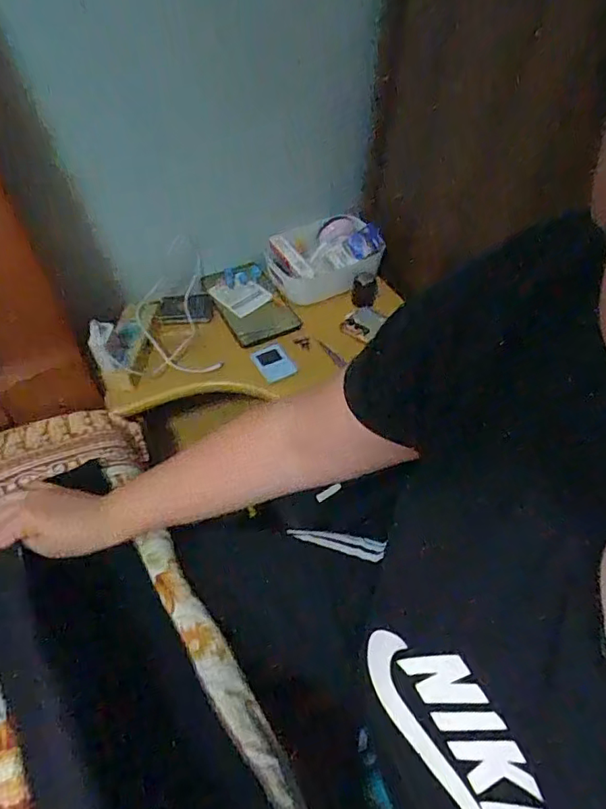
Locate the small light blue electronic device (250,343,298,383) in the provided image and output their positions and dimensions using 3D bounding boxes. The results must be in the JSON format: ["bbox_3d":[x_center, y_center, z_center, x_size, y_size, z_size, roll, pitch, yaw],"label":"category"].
[{"bbox_3d":[-0.050,-0.069,0.841,0.054,0.008,0.072,-23,55,-18],"label":"small light blue electronic device"}]

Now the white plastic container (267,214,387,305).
[{"bbox_3d":[0.037,-0.263,0.945,0.197,0.089,0.144,-24,55,-18],"label":"white plastic container"}]

